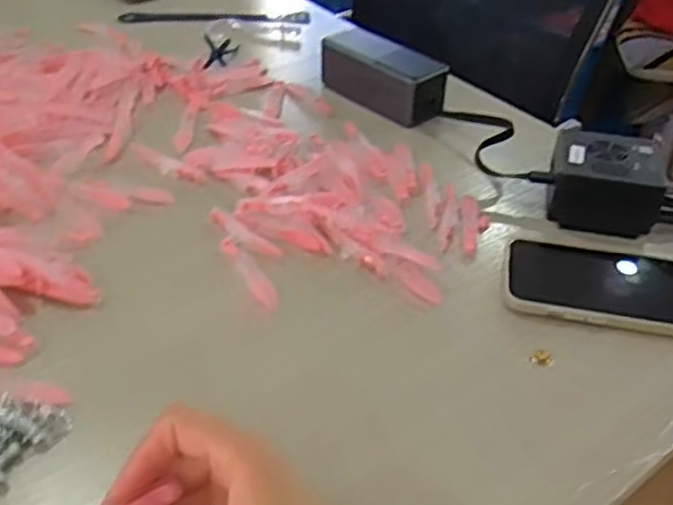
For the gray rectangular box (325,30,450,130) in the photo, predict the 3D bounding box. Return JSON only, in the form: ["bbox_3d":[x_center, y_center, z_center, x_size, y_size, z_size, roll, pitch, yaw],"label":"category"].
[{"bbox_3d":[0.044,-0.171,0.683,0.131,0.052,0.051,33,48,32],"label":"gray rectangular box"}]

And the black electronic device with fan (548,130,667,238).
[{"bbox_3d":[0.204,-0.055,0.548,0.077,0.051,0.068,11,40,10],"label":"black electronic device with fan"}]

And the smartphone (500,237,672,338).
[{"bbox_3d":[0.183,0.020,0.482,0.140,0.016,0.081,8,39,6],"label":"smartphone"}]

